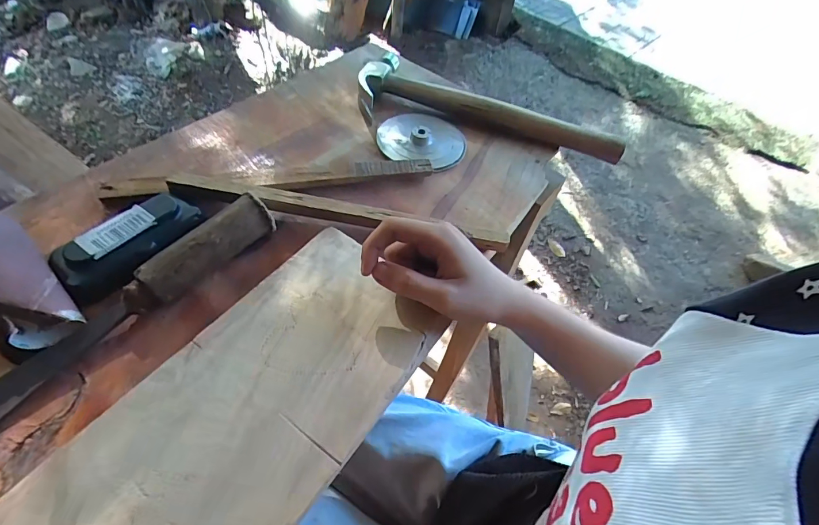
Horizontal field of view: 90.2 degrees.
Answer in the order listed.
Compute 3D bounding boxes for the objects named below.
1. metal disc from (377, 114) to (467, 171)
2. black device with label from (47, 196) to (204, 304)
[{"bbox_3d":[0.017,-0.140,0.454,0.094,0.012,0.094,4,52,-5],"label":"metal disc"},{"bbox_3d":[-0.213,-0.016,0.314,0.046,0.022,0.101,34,56,18],"label":"black device with label"}]

